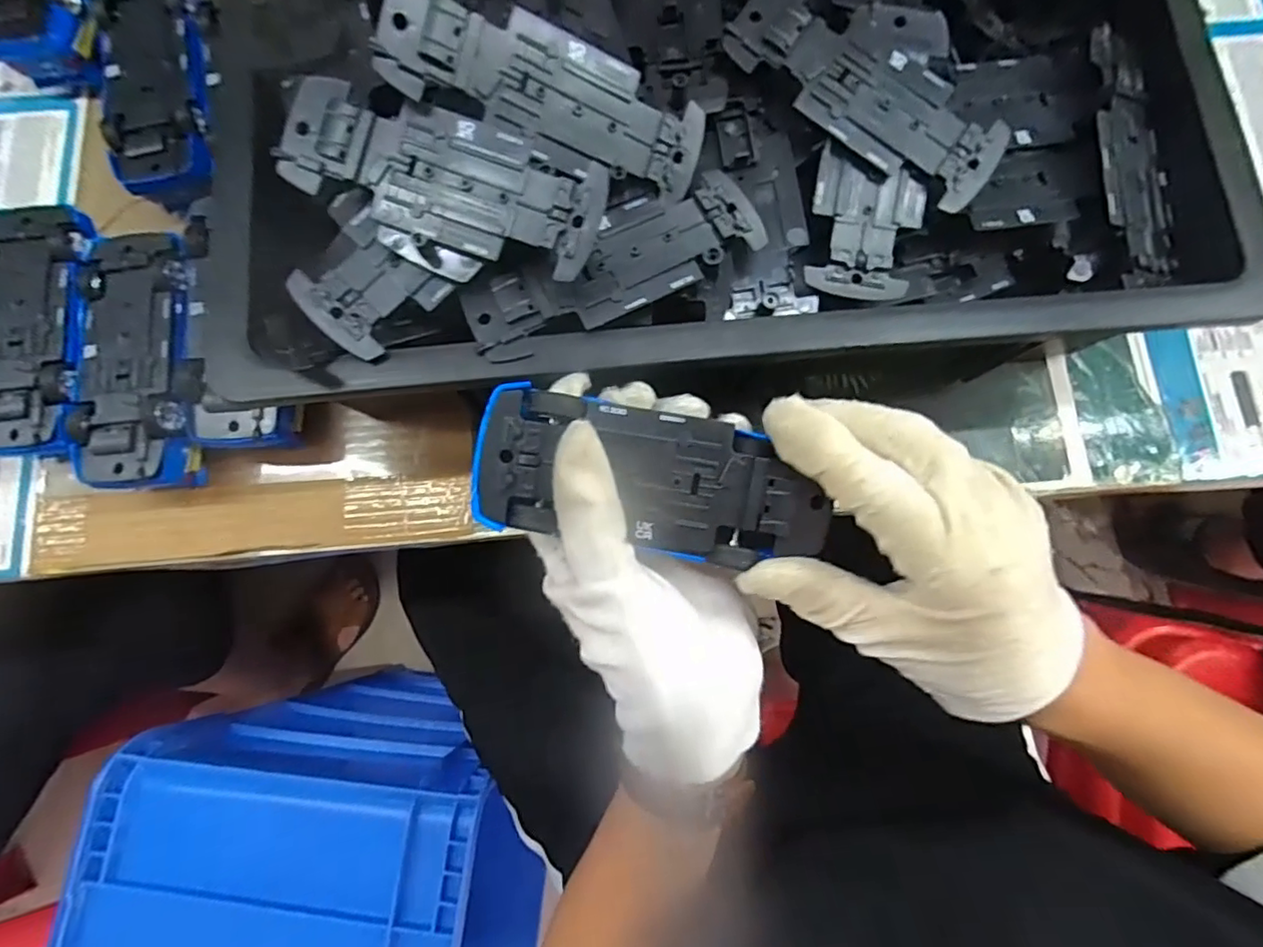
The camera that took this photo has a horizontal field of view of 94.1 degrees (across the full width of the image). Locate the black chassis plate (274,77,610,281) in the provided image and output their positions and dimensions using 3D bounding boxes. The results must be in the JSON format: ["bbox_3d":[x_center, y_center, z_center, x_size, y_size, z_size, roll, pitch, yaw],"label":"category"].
[{"bbox_3d":[-0.075,-0.115,0.230,0.128,0.005,0.046,20,95,1],"label":"black chassis plate"}]

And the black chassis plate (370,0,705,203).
[{"bbox_3d":[-0.032,-0.150,0.233,0.128,0.006,0.045,16,96,-20],"label":"black chassis plate"}]

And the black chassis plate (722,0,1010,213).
[{"bbox_3d":[0.102,-0.166,0.256,0.126,0.017,0.048,37,81,7],"label":"black chassis plate"}]

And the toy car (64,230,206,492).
[{"bbox_3d":[-0.246,-0.054,0.311,0.062,0.046,0.128,-4,78,-1],"label":"toy car"}]

